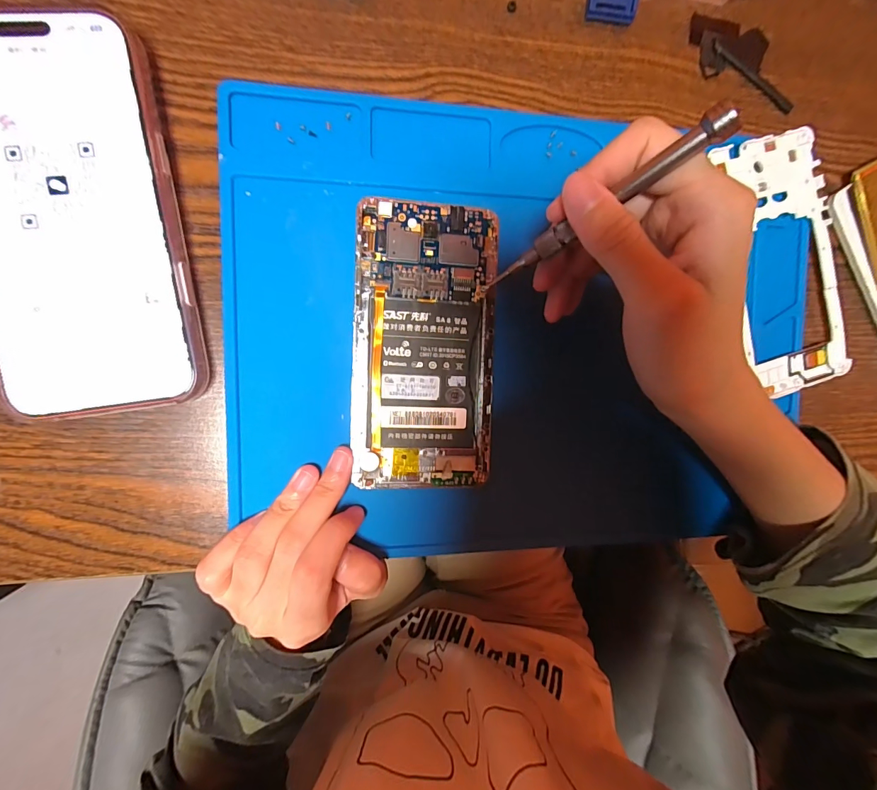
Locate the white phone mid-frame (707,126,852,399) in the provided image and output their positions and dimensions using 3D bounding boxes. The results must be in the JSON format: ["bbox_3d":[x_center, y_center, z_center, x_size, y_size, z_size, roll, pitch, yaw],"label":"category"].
[{"bbox_3d":[0.201,-0.075,0.229,0.058,0.009,0.142,-17,96,-7],"label":"white phone mid-frame"}]

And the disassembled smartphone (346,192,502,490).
[{"bbox_3d":[-0.006,-0.022,0.197,0.070,0.004,0.139,2,93,-9],"label":"disassembled smartphone"}]

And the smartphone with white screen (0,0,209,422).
[{"bbox_3d":[-0.157,-0.074,0.171,0.080,0.016,0.162,-8,94,-8],"label":"smartphone with white screen"}]

